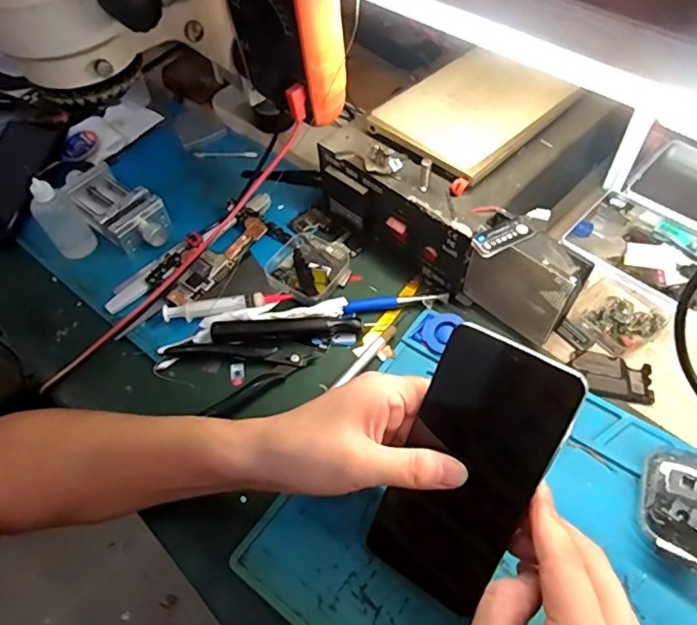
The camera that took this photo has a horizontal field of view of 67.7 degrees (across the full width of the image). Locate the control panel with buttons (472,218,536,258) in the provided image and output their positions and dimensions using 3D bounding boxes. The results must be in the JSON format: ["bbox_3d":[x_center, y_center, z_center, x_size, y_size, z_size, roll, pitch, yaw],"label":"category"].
[{"bbox_3d":[0.111,-0.054,0.373,0.046,0.006,0.018,-24,56,-12],"label":"control panel with buttons"}]

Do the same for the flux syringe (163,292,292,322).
[{"bbox_3d":[-0.105,-0.006,0.444,0.109,0.013,0.016,-8,54,-2],"label":"flux syringe"}]

